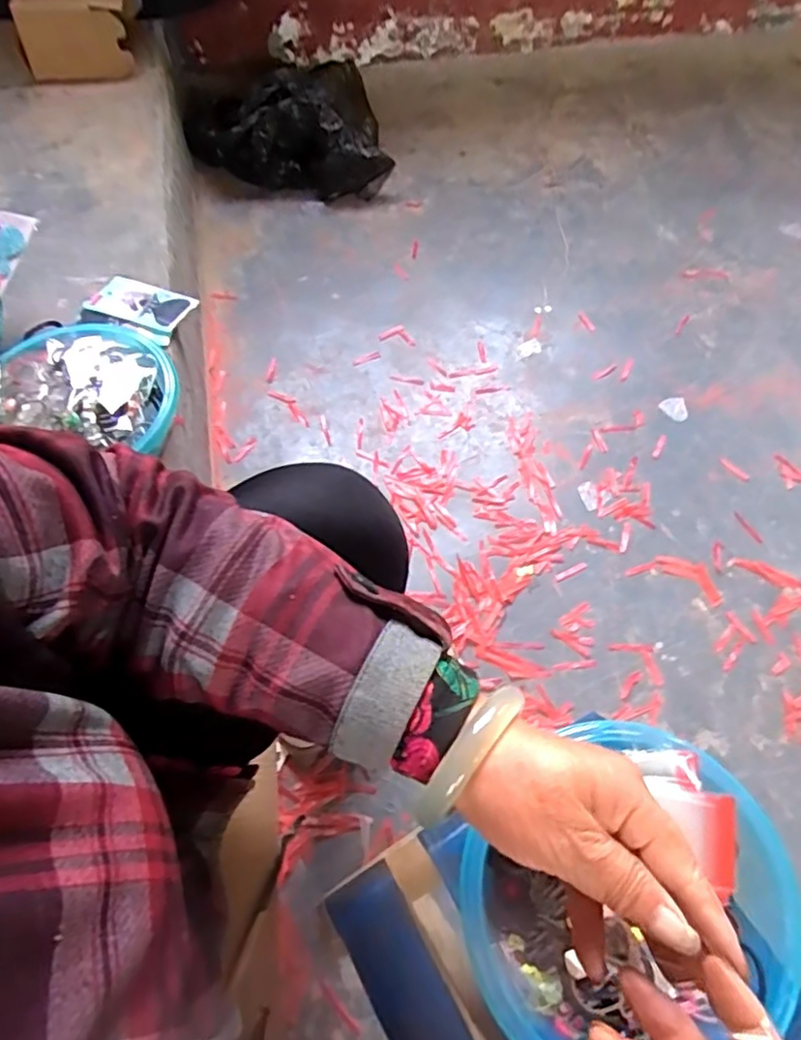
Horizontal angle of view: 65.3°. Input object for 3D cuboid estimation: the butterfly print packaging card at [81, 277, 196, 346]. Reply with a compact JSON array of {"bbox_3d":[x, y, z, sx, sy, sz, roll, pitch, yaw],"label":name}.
[{"bbox_3d":[-0.370,-0.296,0.875,0.145,0.015,0.082,21,63,9],"label":"butterfly print packaging card"}]

